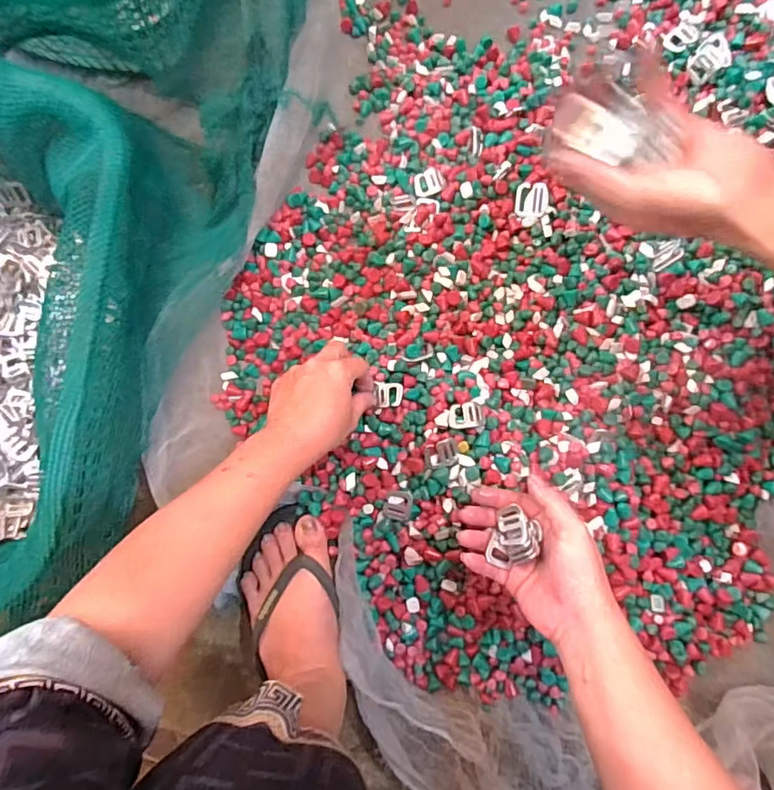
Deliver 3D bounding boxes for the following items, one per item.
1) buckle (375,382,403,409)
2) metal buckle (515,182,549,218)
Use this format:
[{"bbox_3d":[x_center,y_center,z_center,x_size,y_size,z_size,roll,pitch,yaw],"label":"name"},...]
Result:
[{"bbox_3d":[0.003,0.001,0.538,0.025,0.007,0.027,5,84,3],"label":"buckle"},{"bbox_3d":[0.151,-0.203,0.559,0.031,0.008,0.034,5,84,3],"label":"metal buckle"}]

